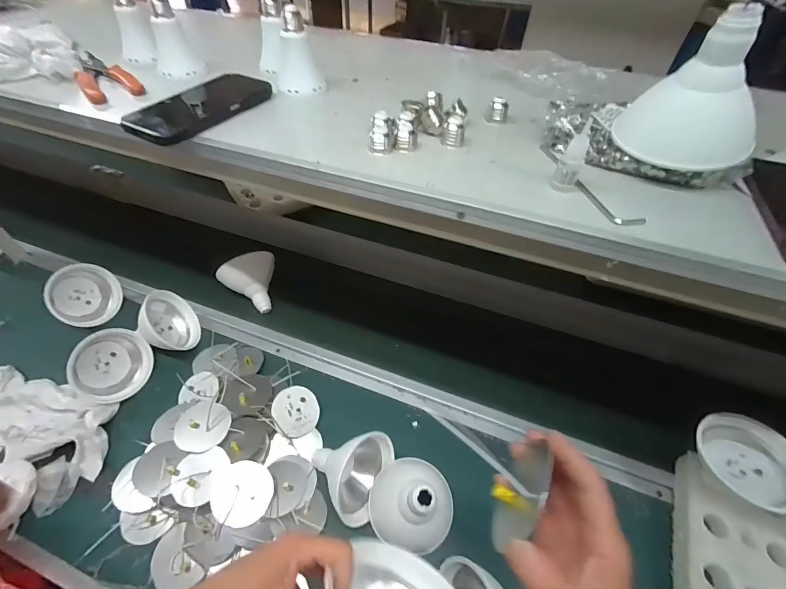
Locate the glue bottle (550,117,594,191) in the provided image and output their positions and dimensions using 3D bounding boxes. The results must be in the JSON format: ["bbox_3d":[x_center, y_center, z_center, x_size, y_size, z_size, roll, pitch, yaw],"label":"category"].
[{"bbox_3d":[0.162,-0.120,0.325,0.020,0.057,0.019,-26,56,-23],"label":"glue bottle"}]

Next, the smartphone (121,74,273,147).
[{"bbox_3d":[-0.221,-0.218,0.420,0.083,0.016,0.161,21,52,14],"label":"smartphone"}]

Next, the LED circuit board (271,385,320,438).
[{"bbox_3d":[-0.151,0.182,0.571,0.072,0.004,0.074,16,61,-26],"label":"LED circuit board"}]

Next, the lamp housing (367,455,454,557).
[{"bbox_3d":[0.027,0.257,0.464,0.108,0.089,0.102,2,50,-2],"label":"lamp housing"}]

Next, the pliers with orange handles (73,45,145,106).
[{"bbox_3d":[-0.399,-0.301,0.492,0.061,0.013,0.196,-32,59,-27],"label":"pliers with orange handles"}]

